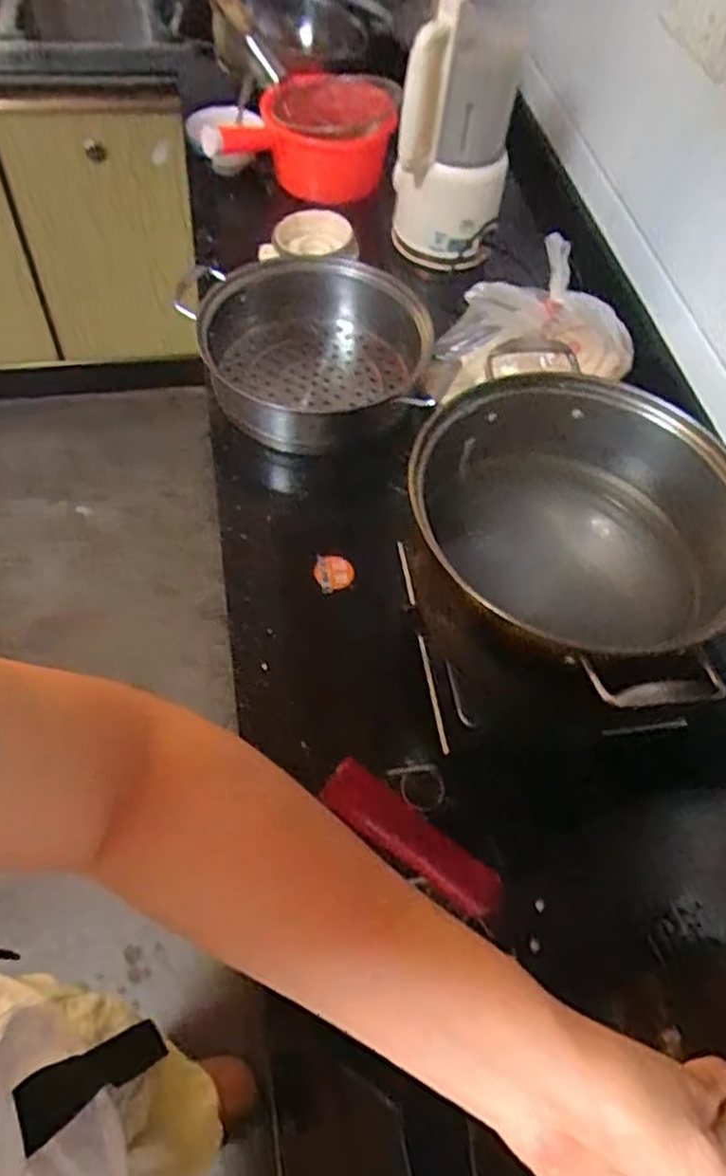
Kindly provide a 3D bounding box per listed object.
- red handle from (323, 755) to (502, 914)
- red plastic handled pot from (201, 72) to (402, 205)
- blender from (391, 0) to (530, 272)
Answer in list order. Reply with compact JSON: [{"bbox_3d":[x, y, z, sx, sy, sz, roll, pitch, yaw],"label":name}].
[{"bbox_3d":[0.031,0.160,0.475,0.129,0.015,0.030,38,61,-2],"label":"red handle"},{"bbox_3d":[-0.109,-0.679,1.139,0.255,0.165,0.195,-20,61,-16],"label":"red plastic handled pot"},{"bbox_3d":[0.122,-0.586,0.976,0.142,0.296,0.126,10,57,2],"label":"blender"}]

